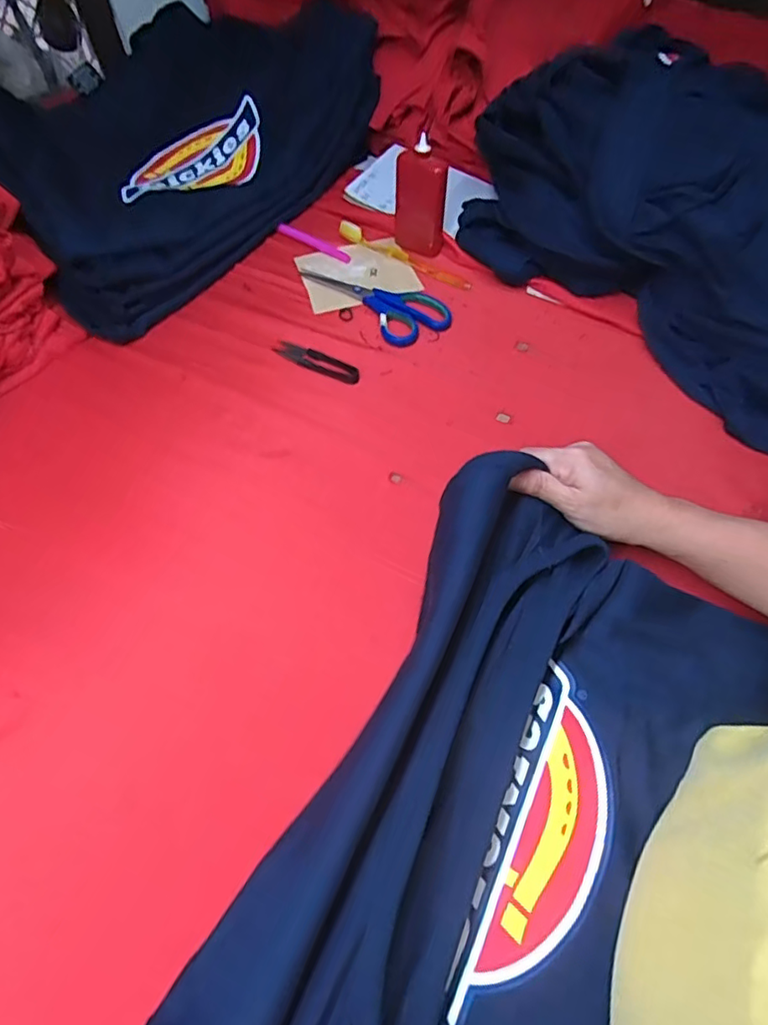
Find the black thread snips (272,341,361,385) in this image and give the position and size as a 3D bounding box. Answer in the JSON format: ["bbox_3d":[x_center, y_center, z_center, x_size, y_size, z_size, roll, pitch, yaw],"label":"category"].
[{"bbox_3d":[-0.066,-0.151,0.566,0.096,0.004,0.025,26,62,16],"label":"black thread snips"}]

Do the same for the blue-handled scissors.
[{"bbox_3d":[-0.013,-0.237,0.616,0.181,0.008,0.074,40,67,23],"label":"blue-handled scissors"}]

